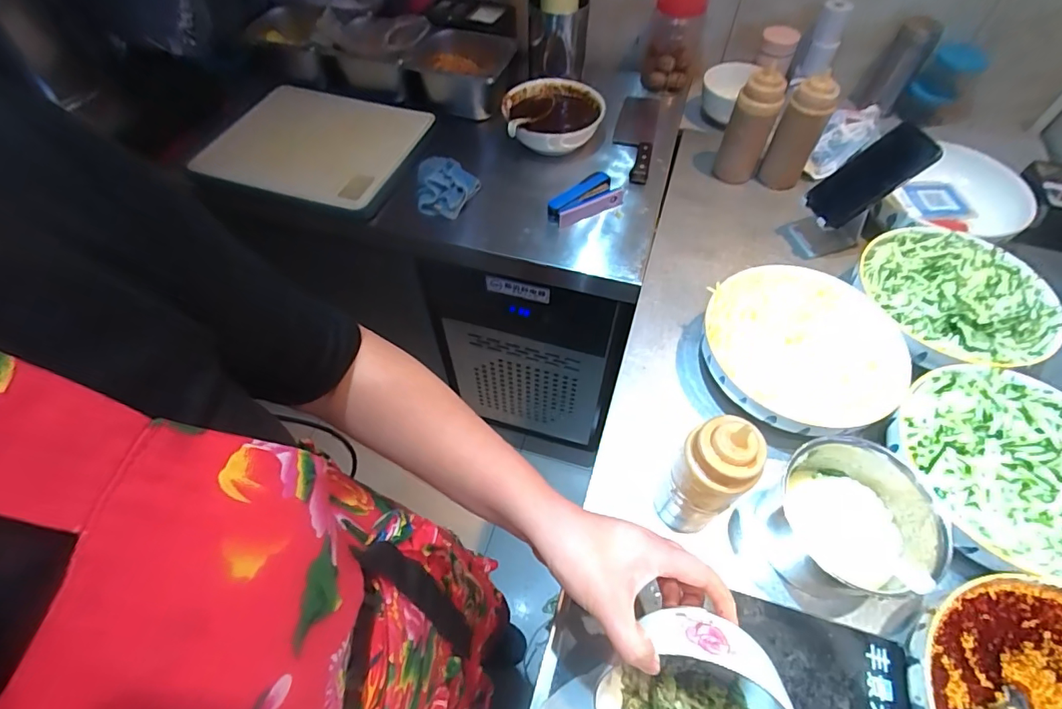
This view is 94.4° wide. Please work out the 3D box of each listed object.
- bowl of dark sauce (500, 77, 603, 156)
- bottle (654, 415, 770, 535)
[{"bbox_3d":[0.038,-0.421,0.880,0.166,0.082,0.171,0,57,1],"label":"bowl of dark sauce"},{"bbox_3d":[0.161,0.114,0.451,0.060,0.149,0.052,38,65,22],"label":"bottle"}]

